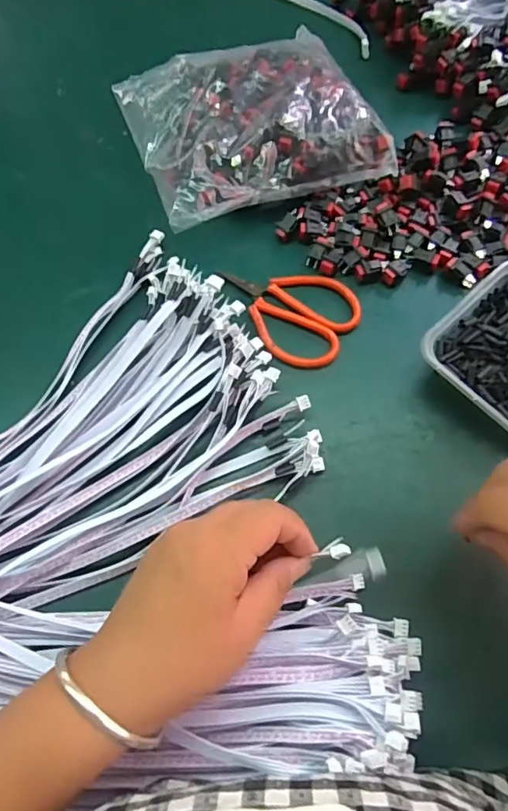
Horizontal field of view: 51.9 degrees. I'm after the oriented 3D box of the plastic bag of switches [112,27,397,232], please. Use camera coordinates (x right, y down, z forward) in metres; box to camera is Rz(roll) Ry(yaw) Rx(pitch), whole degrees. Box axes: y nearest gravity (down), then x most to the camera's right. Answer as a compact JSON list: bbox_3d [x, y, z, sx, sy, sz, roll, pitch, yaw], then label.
[{"bbox_3d":[-0.005,-0.243,0.447,0.190,0.052,0.188,-20,70,-7],"label":"plastic bag of switches"}]

